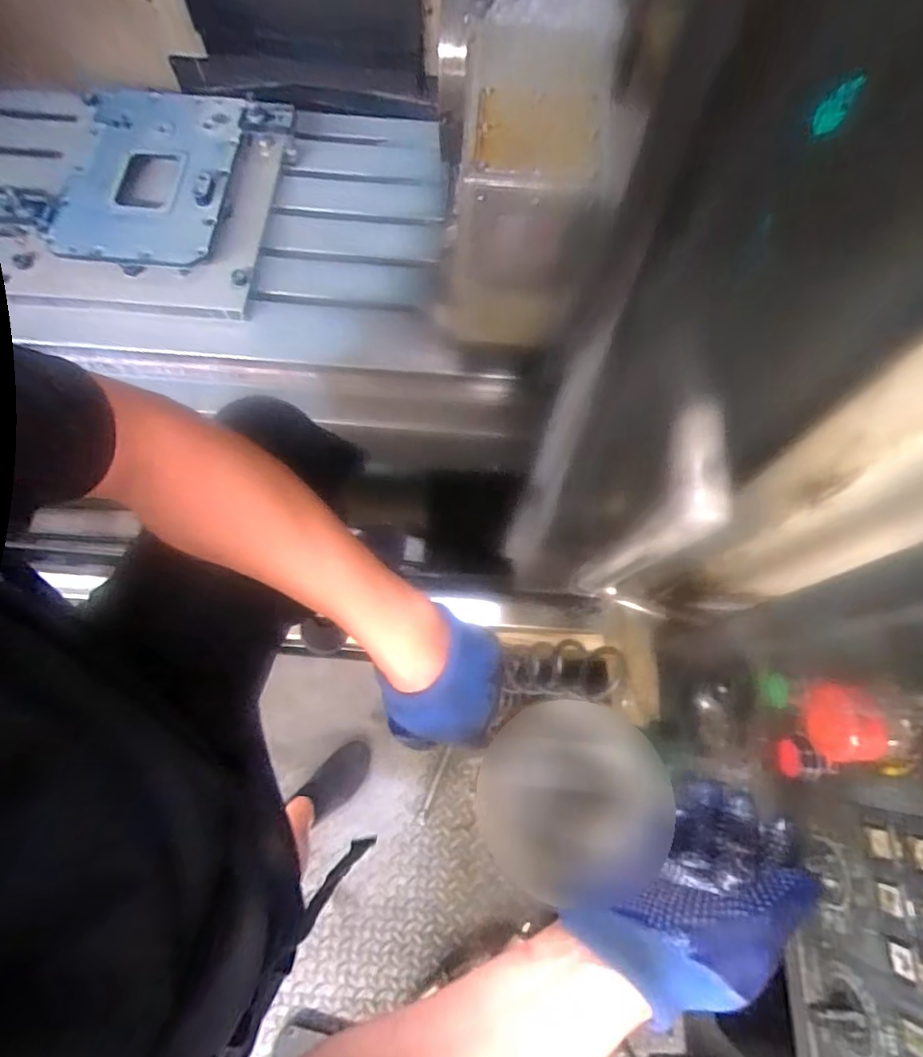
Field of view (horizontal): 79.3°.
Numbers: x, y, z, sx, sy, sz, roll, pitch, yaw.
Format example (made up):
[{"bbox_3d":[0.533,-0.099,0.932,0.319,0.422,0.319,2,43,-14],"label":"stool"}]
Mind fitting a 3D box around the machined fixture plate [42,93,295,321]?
[{"bbox_3d":[-0.525,-0.600,1.002,0.371,0.070,0.455,4,70,0],"label":"machined fixture plate"}]

